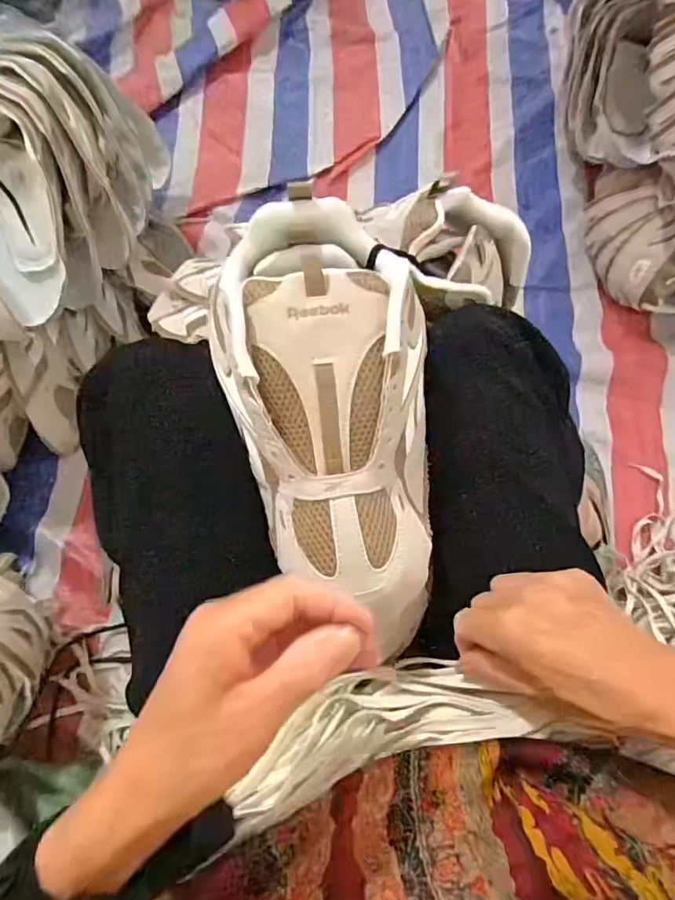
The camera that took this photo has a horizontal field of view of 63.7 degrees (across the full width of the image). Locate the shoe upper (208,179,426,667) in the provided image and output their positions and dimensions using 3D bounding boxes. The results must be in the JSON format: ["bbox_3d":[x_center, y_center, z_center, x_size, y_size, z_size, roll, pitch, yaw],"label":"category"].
[{"bbox_3d":[0.003,-0.018,0.329,0.119,0.060,0.267,-13,92,-5],"label":"shoe upper"}]

